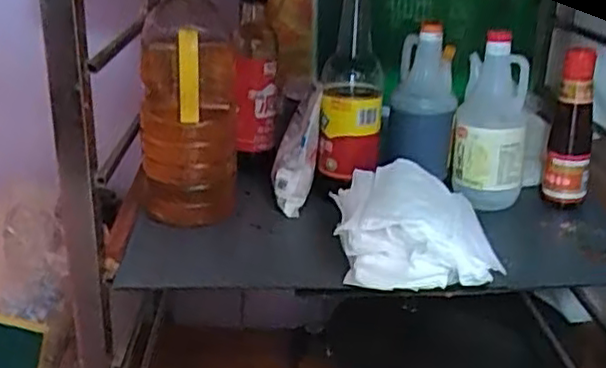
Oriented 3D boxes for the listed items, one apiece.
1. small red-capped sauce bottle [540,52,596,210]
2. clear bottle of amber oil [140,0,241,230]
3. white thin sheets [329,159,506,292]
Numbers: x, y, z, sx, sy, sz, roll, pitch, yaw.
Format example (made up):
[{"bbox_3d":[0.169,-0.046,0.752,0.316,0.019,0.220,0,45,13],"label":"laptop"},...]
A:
[{"bbox_3d":[0.332,-0.063,0.841,0.052,0.200,0.046,9,25,23],"label":"small red-capped sauce bottle"},{"bbox_3d":[-0.131,-0.097,0.784,0.115,0.273,0.102,-2,23,-3],"label":"clear bottle of amber oil"},{"bbox_3d":[0.115,0.040,0.744,0.157,0.078,0.157,-3,23,-5],"label":"white thin sheets"}]

